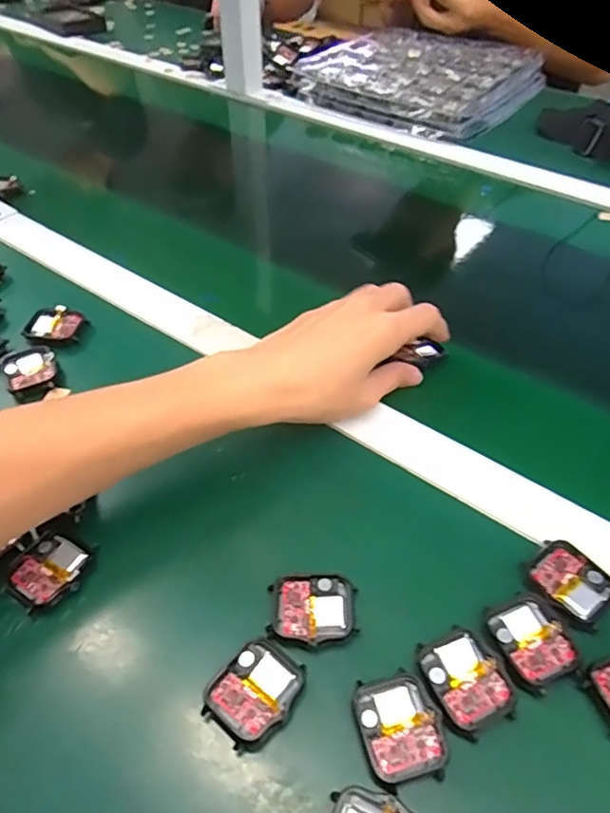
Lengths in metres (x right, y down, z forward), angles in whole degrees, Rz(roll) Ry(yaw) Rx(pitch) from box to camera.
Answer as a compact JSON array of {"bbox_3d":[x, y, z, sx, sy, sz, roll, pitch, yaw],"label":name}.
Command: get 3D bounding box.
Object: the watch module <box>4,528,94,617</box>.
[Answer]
[{"bbox_3d":[-0.146,0.095,0.329,0.038,0.010,0.043,27,52,23],"label":"watch module"}]

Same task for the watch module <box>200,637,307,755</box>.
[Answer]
[{"bbox_3d":[-0.025,0.142,0.286,0.038,0.009,0.046,29,53,25],"label":"watch module"}]

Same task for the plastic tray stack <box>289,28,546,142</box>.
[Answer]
[{"bbox_3d":[0.163,-0.485,0.843,0.300,0.041,0.263,28,53,24],"label":"plastic tray stack"}]

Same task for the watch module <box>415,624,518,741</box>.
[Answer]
[{"bbox_3d":[0.080,0.136,0.286,0.036,0.005,0.045,-21,50,-18],"label":"watch module"}]

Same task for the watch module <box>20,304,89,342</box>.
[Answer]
[{"bbox_3d":[-0.205,-0.065,0.473,0.047,0.012,0.036,11,48,11],"label":"watch module"}]

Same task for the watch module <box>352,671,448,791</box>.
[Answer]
[{"bbox_3d":[0.046,0.152,0.272,0.037,0.004,0.045,-11,48,-9],"label":"watch module"}]

